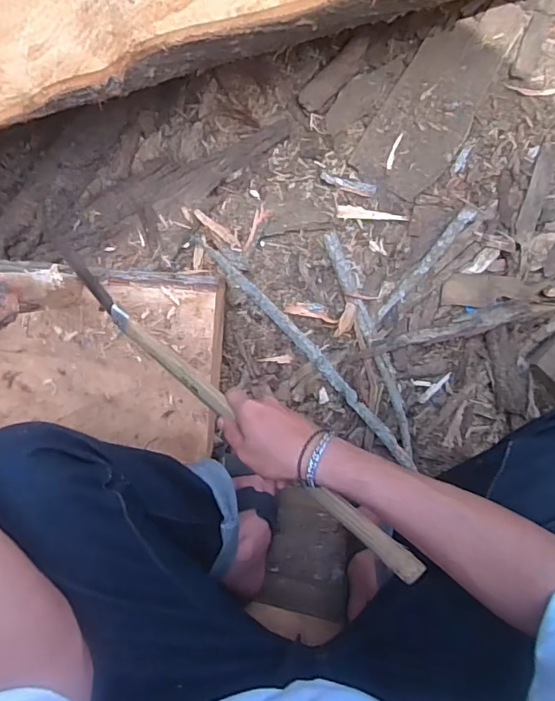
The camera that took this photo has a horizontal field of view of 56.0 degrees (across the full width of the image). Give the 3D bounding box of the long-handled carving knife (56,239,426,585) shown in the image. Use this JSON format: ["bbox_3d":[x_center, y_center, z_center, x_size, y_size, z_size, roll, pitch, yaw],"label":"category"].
[{"bbox_3d":[-0.068,0.046,0.550,0.524,0.028,0.035,38,88,19],"label":"long-handled carving knife"}]

